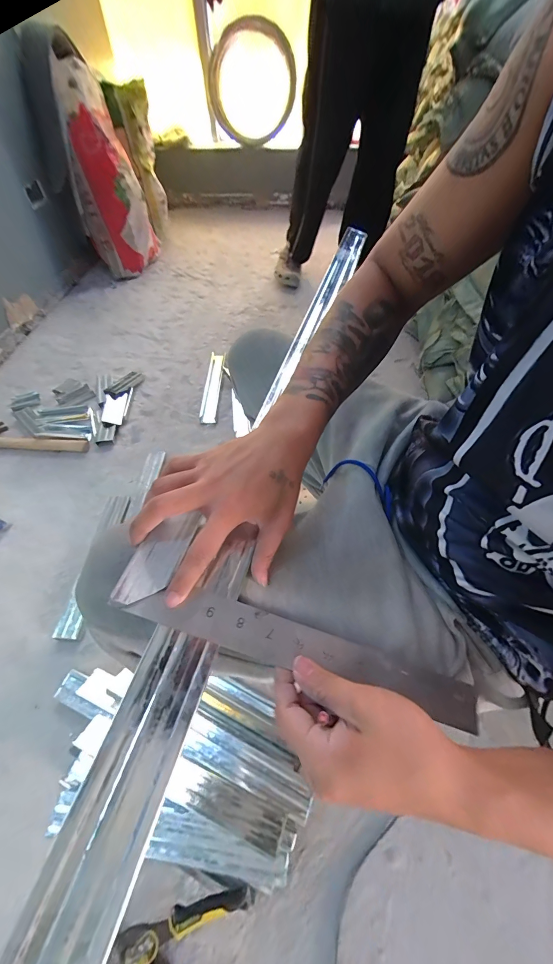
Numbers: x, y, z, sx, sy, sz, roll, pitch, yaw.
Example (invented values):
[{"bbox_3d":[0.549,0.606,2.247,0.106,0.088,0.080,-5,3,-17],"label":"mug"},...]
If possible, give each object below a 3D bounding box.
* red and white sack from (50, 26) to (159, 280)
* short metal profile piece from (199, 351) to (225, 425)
[{"bbox_3d":[-0.692,-1.228,1.385,0.265,0.660,0.305,-17,56,-11],"label":"red and white sack"},{"bbox_3d":[-0.207,-0.320,1.118,0.053,0.022,0.339,0,54,1],"label":"short metal profile piece"}]

